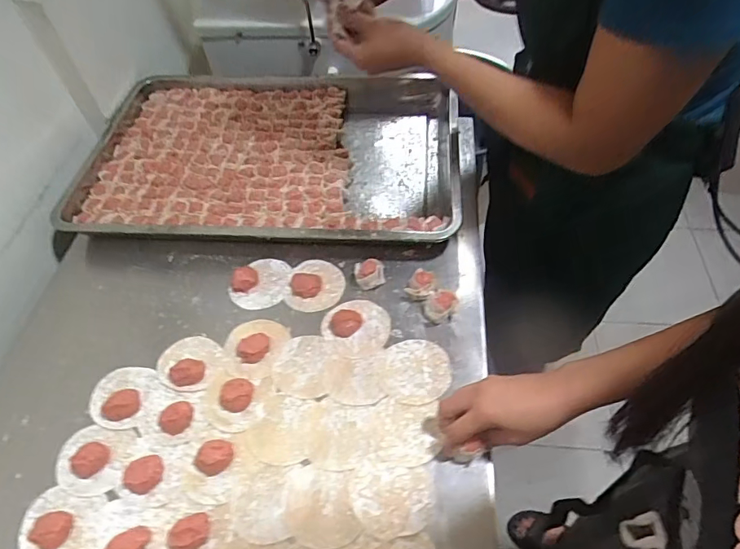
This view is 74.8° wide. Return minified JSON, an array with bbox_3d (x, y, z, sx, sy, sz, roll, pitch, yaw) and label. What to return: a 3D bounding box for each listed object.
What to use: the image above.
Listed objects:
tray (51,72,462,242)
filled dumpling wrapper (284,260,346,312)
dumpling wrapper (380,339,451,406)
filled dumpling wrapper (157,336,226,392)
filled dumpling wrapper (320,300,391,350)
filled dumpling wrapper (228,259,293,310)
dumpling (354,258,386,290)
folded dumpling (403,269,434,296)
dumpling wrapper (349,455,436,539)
[{"bbox_3d":[-0.160,-0.203,0.803,0.600,0.053,0.405,3,53,6],"label":"tray"},{"bbox_3d":[-0.072,0.011,0.653,0.075,0.013,0.079,2,53,5],"label":"filled dumpling wrapper"},{"bbox_3d":[0.054,0.113,0.571,0.080,0.004,0.081,-4,53,1],"label":"dumpling wrapper"},{"bbox_3d":[-0.223,0.102,0.590,0.077,0.018,0.071,27,59,22],"label":"filled dumpling wrapper"},{"bbox_3d":[-0.017,0.057,0.610,0.084,0.019,0.068,11,54,12],"label":"filled dumpling wrapper"},{"bbox_3d":[-0.148,0.008,0.656,0.077,0.021,0.075,5,53,7],"label":"filled dumpling wrapper"},{"bbox_3d":[0.000,-0.001,0.639,0.039,0.029,0.028,-18,54,-10],"label":"dumpling"},{"bbox_3d":[0.064,0.015,0.623,0.029,0.035,0.031,21,57,18],"label":"folded dumpling"},{"bbox_3d":[0.022,0.225,0.489,0.084,0.004,0.072,7,54,9],"label":"dumpling wrapper"}]

